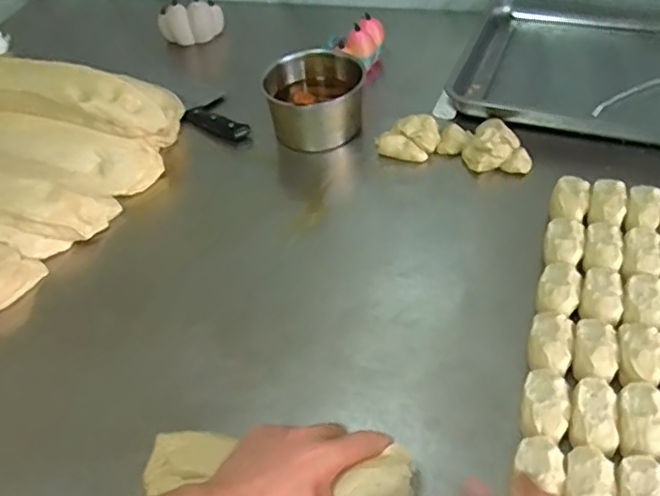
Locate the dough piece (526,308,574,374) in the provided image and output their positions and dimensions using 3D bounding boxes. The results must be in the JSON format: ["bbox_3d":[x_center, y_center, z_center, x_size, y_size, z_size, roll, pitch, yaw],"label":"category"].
[{"bbox_3d":[0.223,0.098,0.614,0.042,0.028,0.073,8,48,14],"label":"dough piece"}]

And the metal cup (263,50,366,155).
[{"bbox_3d":[-0.021,-0.228,0.950,0.146,0.118,0.135,-13,44,-7],"label":"metal cup"}]

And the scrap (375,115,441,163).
[{"bbox_3d":[0.114,-0.163,0.900,0.094,0.044,0.061,2,44,9],"label":"scrap"}]

